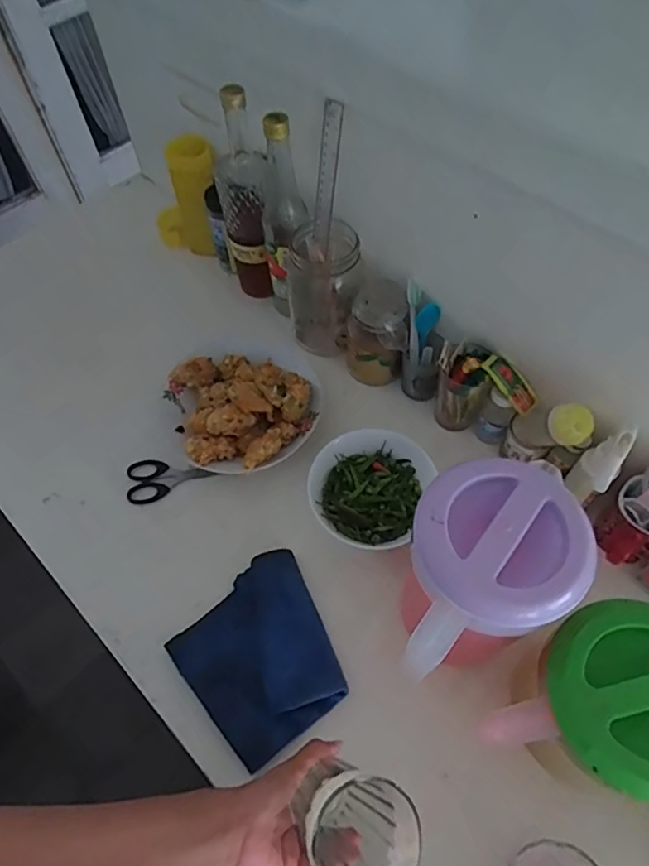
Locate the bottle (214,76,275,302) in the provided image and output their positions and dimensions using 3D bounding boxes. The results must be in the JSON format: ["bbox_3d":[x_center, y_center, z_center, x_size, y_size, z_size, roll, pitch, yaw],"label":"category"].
[{"bbox_3d":[-0.101,-0.294,0.719,0.065,0.284,0.065,-11,58,-4],"label":"bottle"}]

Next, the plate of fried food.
[{"bbox_3d":[-0.102,-0.044,0.685,0.178,0.060,0.185,-1,58,2],"label":"plate of fried food"}]

